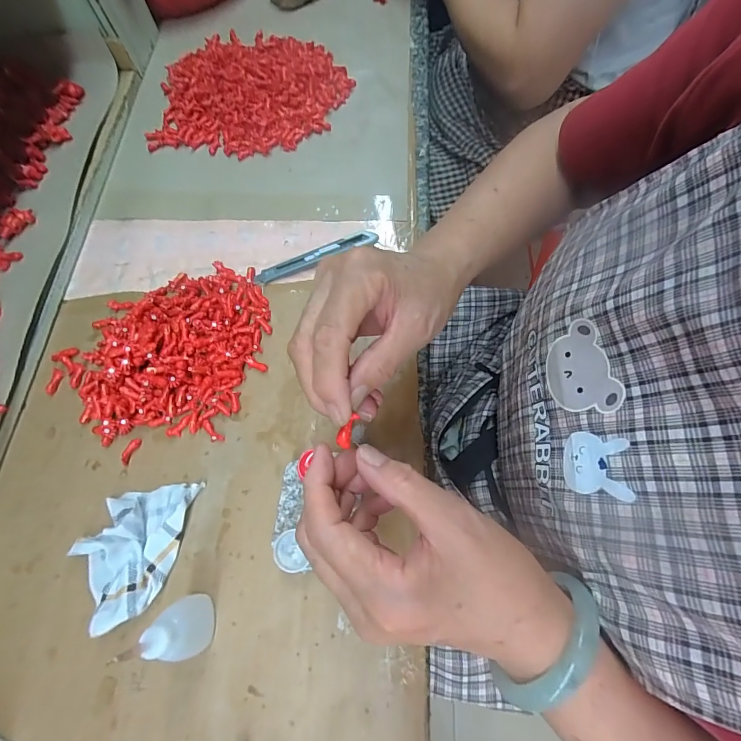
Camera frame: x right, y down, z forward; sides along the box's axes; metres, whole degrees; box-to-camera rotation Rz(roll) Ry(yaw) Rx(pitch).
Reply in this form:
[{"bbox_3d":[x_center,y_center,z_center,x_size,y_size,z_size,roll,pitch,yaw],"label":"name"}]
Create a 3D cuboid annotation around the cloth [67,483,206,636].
[{"bbox_3d":[-0.179,0.129,0.287,0.068,0.022,0.100,12,69,6],"label":"cloth"}]

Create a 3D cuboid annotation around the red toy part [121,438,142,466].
[{"bbox_3d":[-0.198,0.067,0.320,0.007,0.008,0.022,22,70,10],"label":"red toy part"}]

